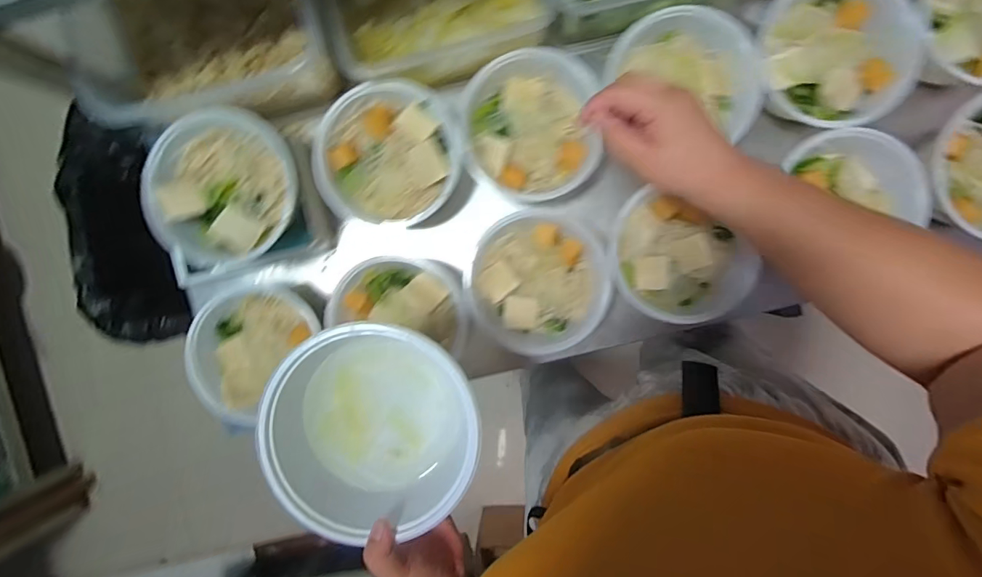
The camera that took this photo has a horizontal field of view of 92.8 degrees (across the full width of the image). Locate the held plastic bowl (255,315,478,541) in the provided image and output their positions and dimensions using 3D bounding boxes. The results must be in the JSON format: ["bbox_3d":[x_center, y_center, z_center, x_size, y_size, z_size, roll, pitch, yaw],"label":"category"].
[{"bbox_3d":[-0.102,0.120,0.423,0.169,0.084,0.178,-28,91,3],"label":"held plastic bowl"}]

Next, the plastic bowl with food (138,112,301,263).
[{"bbox_3d":[-0.306,-0.116,0.557,0.169,0.086,0.163,0,93,2],"label":"plastic bowl with food"}]

